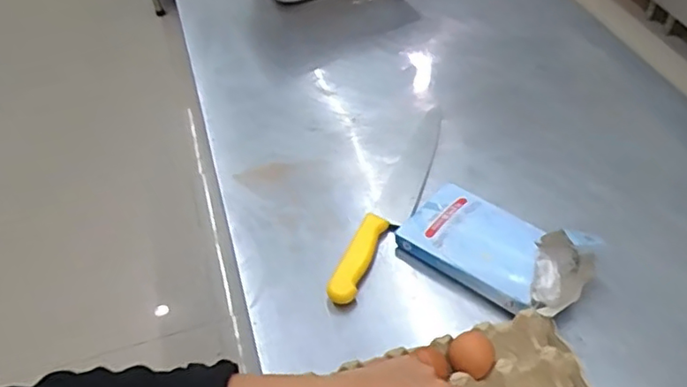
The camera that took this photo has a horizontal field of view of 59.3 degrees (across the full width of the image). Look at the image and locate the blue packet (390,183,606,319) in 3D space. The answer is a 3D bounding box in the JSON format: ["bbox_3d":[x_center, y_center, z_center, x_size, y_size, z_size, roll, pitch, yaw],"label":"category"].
[{"bbox_3d":[0.174,0.045,0.692,0.208,0.101,0.113,30,57,29],"label":"blue packet"}]

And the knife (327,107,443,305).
[{"bbox_3d":[0.075,-0.006,0.806,0.054,0.028,0.371,14,51,18],"label":"knife"}]

